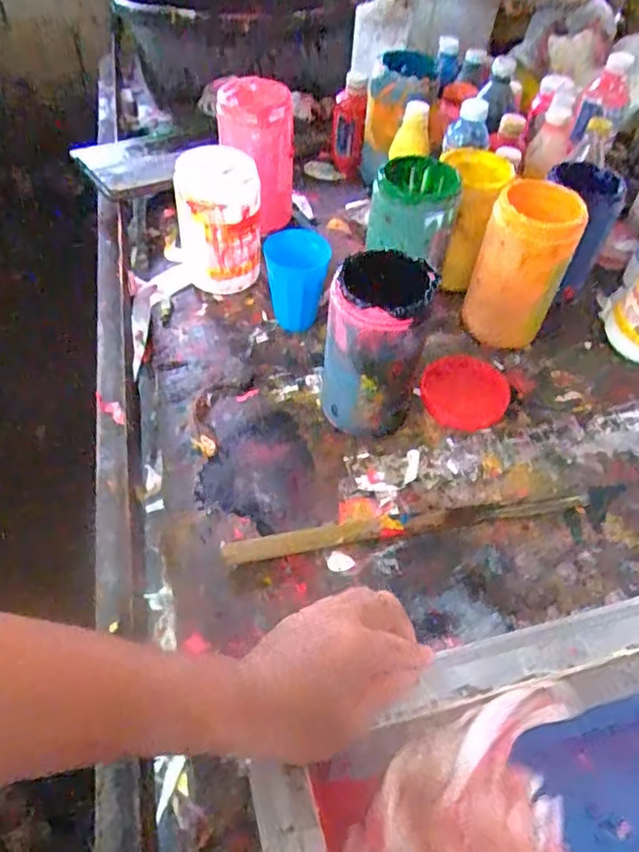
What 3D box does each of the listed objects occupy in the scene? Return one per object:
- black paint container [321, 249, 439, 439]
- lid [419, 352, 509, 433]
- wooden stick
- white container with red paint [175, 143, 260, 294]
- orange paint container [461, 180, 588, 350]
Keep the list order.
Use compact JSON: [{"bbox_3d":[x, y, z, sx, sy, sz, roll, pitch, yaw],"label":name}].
[{"bbox_3d":[0.053,-0.078,0.569,0.092,0.187,0.094,15,51,8],"label":"black paint container"},{"bbox_3d":[0.159,-0.039,0.649,0.091,0.011,0.109,19,51,11],"label":"lid"},{"bbox_3d":[0.086,0.090,0.550,0.343,0.009,0.021,-7,51,-10],"label":"wooden stick"},{"bbox_3d":[-0.119,-0.235,0.707,0.093,0.151,0.080,-7,51,-10],"label":"white container with red paint"},{"bbox_3d":[0.223,-0.174,0.669,0.094,0.175,0.076,21,52,13],"label":"orange paint container"}]

